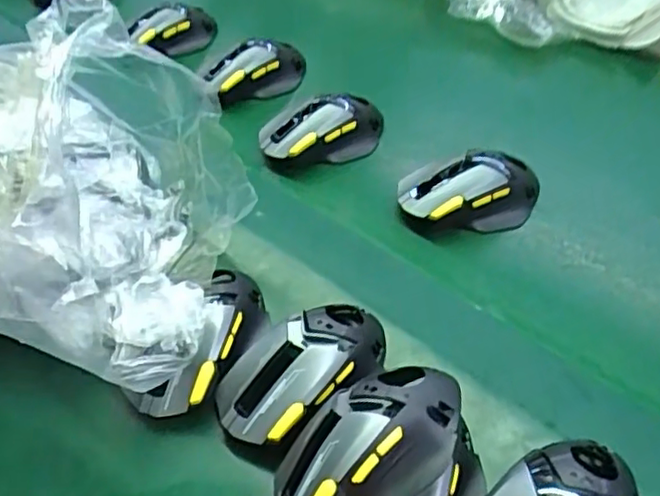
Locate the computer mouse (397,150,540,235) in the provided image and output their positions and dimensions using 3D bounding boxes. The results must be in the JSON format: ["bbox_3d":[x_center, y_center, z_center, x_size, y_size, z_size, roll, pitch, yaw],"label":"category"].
[{"bbox_3d":[0.112,-0.046,0.509,0.113,0.041,0.060,-10,48,-3],"label":"computer mouse"}]

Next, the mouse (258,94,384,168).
[{"bbox_3d":[-0.004,-0.103,0.571,0.116,0.046,0.055,-16,48,-8],"label":"mouse"}]

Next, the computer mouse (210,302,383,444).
[{"bbox_3d":[-0.015,0.079,0.409,0.119,0.041,0.065,-26,50,-17],"label":"computer mouse"}]

